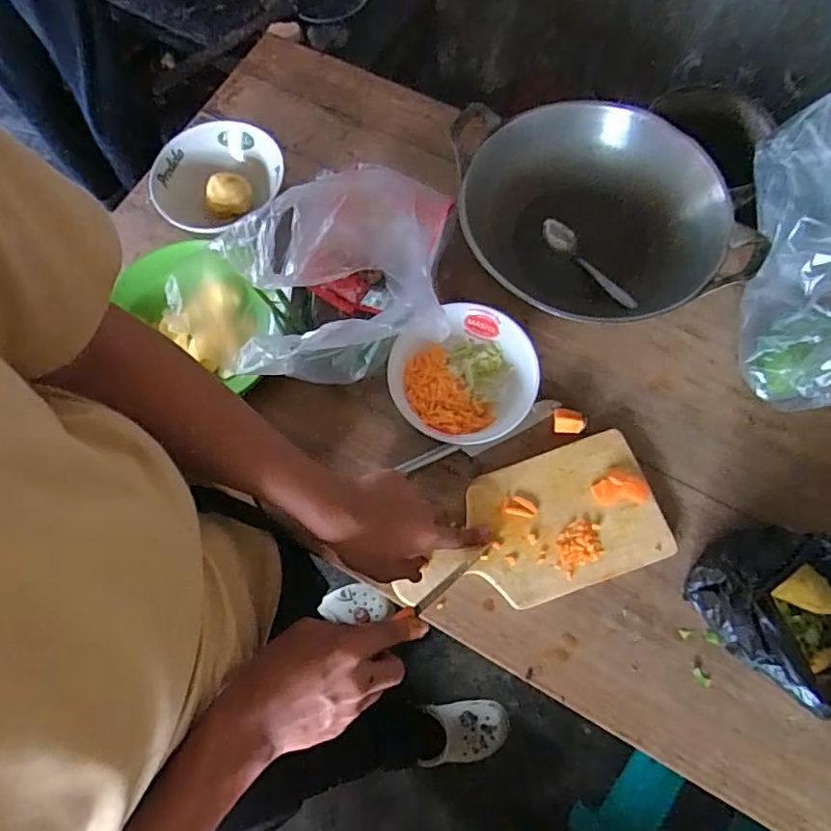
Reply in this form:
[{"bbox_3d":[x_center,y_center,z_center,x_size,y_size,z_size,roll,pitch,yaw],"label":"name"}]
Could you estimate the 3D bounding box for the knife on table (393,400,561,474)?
[{"bbox_3d":[0.072,0.026,0.627,0.191,0.019,0.022,-24,72,-7],"label":"knife on table"}]

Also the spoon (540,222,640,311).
[{"bbox_3d":[0.209,-0.183,0.690,0.027,0.020,0.150,-40,75,-11],"label":"spoon"}]

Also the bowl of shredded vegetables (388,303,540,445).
[{"bbox_3d":[0.051,-0.039,0.626,0.152,0.056,0.151,0,71,1],"label":"bowl of shredded vegetables"}]

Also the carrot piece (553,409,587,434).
[{"bbox_3d":[0.167,0.007,0.623,0.033,0.015,0.028,5,71,3],"label":"carrot piece"}]

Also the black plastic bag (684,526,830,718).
[{"bbox_3d":[0.335,0.181,0.522,0.119,0.105,0.152,-17,71,-4],"label":"black plastic bag"}]

